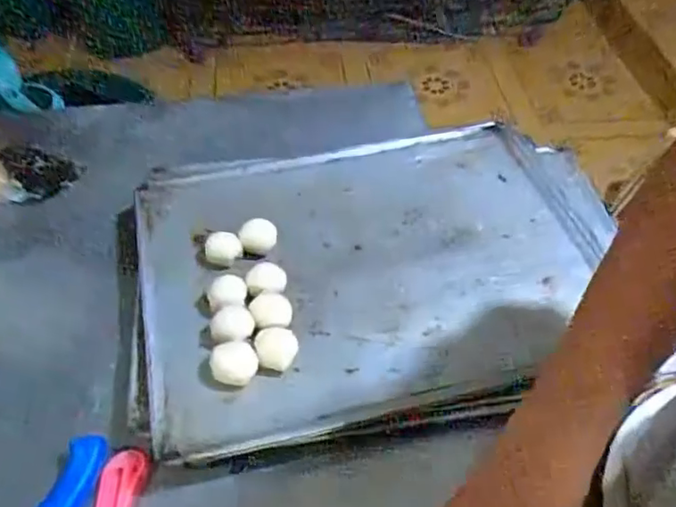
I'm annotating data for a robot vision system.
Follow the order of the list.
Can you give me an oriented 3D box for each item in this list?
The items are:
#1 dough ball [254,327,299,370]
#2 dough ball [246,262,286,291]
[{"bbox_3d":[-0.054,0.086,0.524,0.036,0.021,0.036,1,50,-2],"label":"dough ball"},{"bbox_3d":[-0.070,0.027,0.570,0.037,0.026,0.030,-3,50,-6],"label":"dough ball"}]

